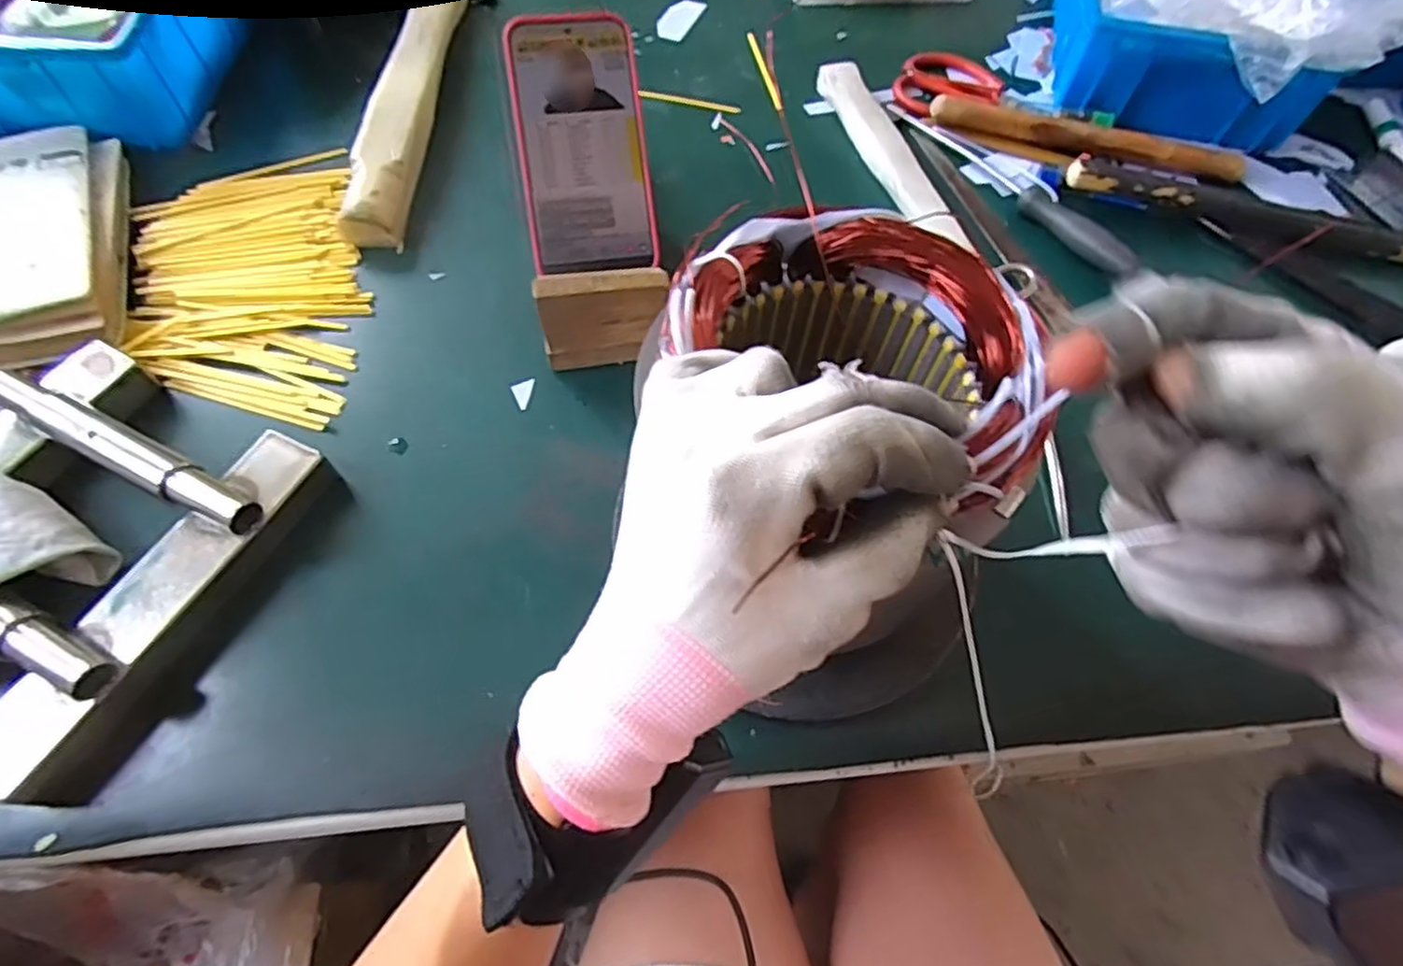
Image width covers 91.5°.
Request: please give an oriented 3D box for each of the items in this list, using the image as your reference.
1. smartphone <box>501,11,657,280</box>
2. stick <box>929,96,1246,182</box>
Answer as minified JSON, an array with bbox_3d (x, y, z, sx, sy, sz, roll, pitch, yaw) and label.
[{"bbox_3d":[-0.077,-0.220,0.444,0.082,0.006,0.161,-8,96,-8],"label":"smartphone"},{"bbox_3d":[0.313,-0.281,0.557,0.246,0.019,0.021,14,61,5],"label":"stick"}]

